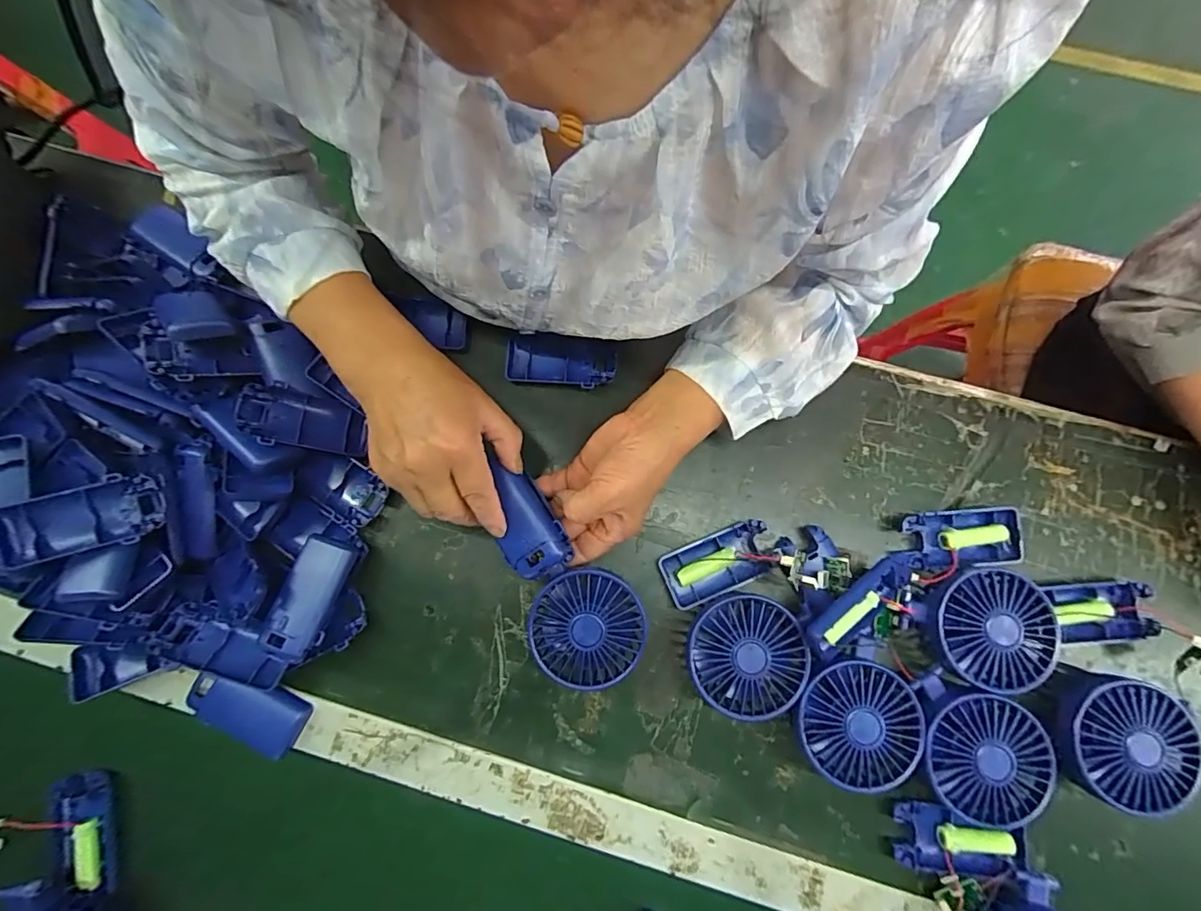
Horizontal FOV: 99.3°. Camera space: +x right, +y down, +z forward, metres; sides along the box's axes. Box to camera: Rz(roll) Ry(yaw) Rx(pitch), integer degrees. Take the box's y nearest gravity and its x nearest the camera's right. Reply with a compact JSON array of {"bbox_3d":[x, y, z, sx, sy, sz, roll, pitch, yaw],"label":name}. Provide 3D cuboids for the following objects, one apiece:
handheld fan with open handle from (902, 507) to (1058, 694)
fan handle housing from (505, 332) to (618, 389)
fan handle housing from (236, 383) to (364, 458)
[{"bbox_3d":[0.291,0.107,0.400,0.099,0.043,0.134,1,80,2],"label":"handheld fan with open handle"},{"bbox_3d":[-0.035,-0.085,0.452,0.095,0.017,0.047,7,80,3],"label":"fan handle housing"},{"bbox_3d":[-0.239,-0.027,0.415,0.093,0.016,0.045,18,78,-33],"label":"fan handle housing"}]

